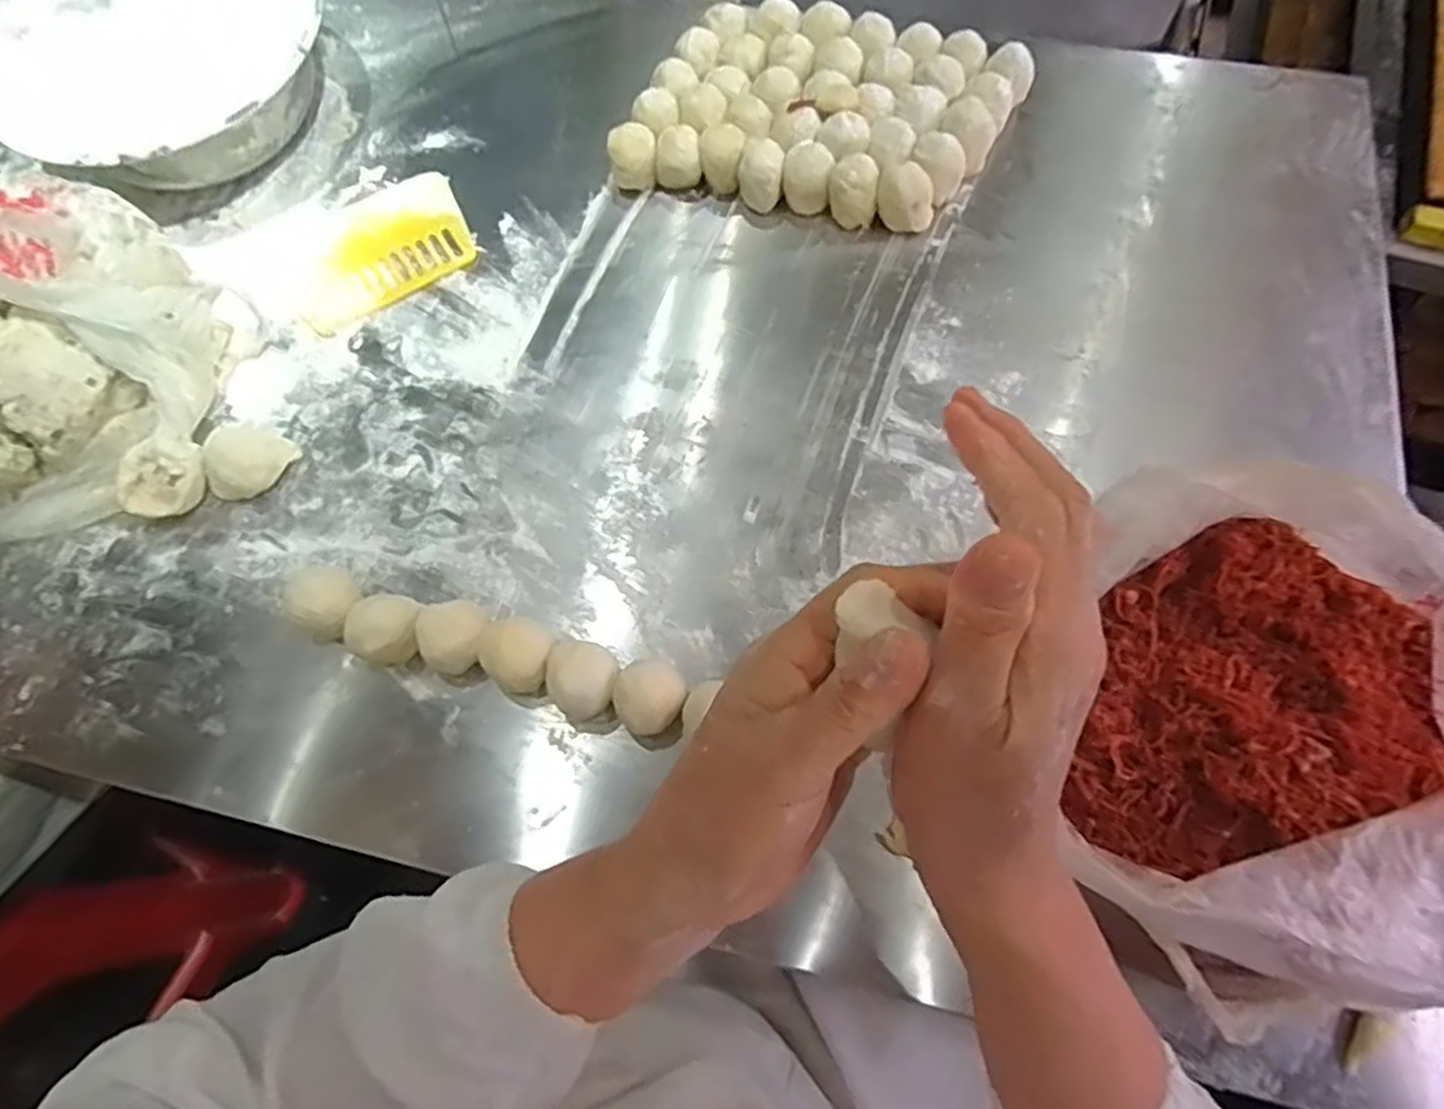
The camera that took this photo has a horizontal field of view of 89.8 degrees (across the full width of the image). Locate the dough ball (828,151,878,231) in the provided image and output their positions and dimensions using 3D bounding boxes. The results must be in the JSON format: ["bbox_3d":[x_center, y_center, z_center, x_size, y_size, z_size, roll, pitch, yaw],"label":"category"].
[{"bbox_3d":[0.106,-0.295,0.591,0.035,0.048,0.032,-1,69,2],"label":"dough ball"}]

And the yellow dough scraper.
[{"bbox_3d":[-0.294,-0.259,0.617,0.159,0.006,0.117,-30,71,-9],"label":"yellow dough scraper"}]

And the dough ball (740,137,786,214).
[{"bbox_3d":[0.033,-0.310,0.602,0.035,0.049,0.037,-1,69,2],"label":"dough ball"}]

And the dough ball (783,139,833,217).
[{"bbox_3d":[0.072,-0.312,0.601,0.038,0.048,0.035,-1,69,2],"label":"dough ball"}]

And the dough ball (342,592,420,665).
[{"bbox_3d":[-0.217,0.050,0.477,0.041,0.043,0.044,-1,69,2],"label":"dough ball"}]

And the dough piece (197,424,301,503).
[{"bbox_3d":[-0.357,-0.072,0.537,0.054,0.031,0.060,32,73,13],"label":"dough piece"}]

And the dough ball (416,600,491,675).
[{"bbox_3d":[-0.173,0.056,0.476,0.046,0.036,0.044,-1,69,2],"label":"dough ball"}]

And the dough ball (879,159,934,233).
[{"bbox_3d":[0.150,-0.288,0.589,0.043,0.044,0.034,26,72,12],"label":"dough ball"}]

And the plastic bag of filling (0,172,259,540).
[{"bbox_3d":[-0.545,-0.154,0.542,0.274,0.097,0.277,32,73,13],"label":"plastic bag of filling"}]

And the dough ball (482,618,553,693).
[{"bbox_3d":[-0.128,0.066,0.468,0.042,0.042,0.042,-1,69,2],"label":"dough ball"}]

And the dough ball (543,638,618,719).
[{"bbox_3d":[-0.087,0.082,0.461,0.044,0.041,0.044,-1,70,2],"label":"dough ball"}]

